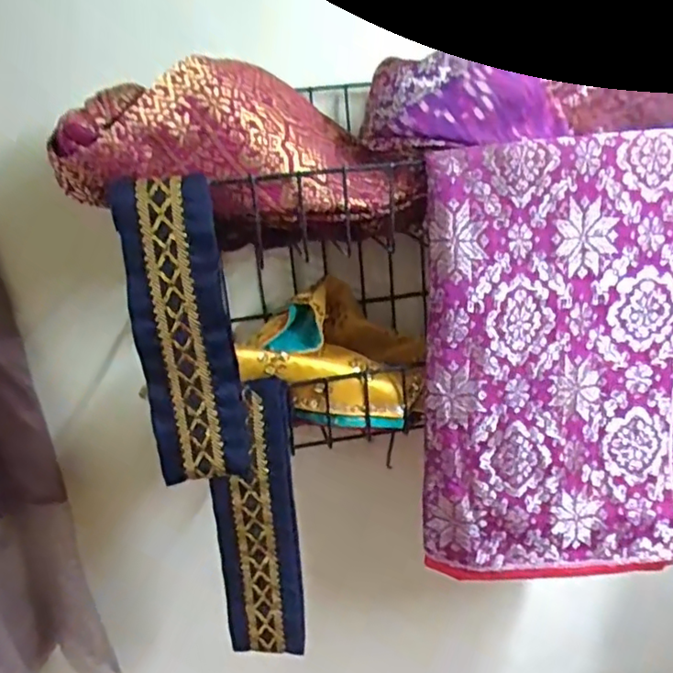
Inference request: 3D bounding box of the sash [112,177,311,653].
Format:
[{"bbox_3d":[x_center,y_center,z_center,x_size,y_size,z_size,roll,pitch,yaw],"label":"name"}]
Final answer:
[{"bbox_3d":[-0.068,0.057,0.365,0.077,0.290,0.034,-6,16,-9],"label":"sash"}]

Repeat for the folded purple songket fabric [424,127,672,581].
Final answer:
[{"bbox_3d":[0.164,0.022,0.411,0.210,0.286,0.040,-4,16,0],"label":"folded purple songket fabric"}]

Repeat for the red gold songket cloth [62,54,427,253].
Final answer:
[{"bbox_3d":[-0.049,-0.109,0.364,0.211,0.100,0.061,6,12,-20],"label":"red gold songket cloth"}]

